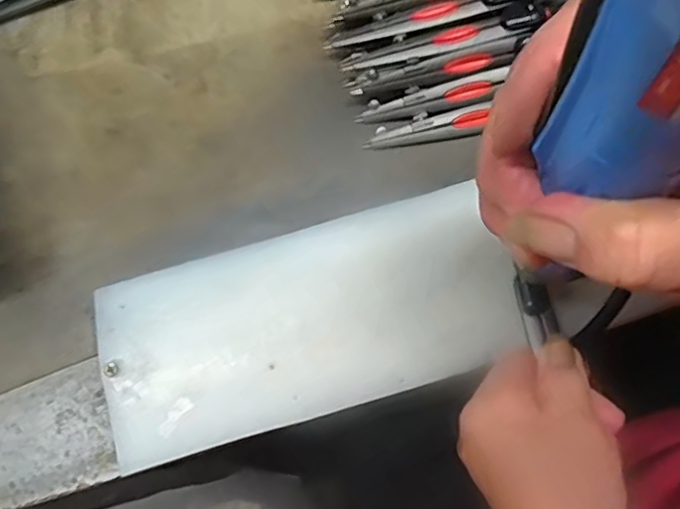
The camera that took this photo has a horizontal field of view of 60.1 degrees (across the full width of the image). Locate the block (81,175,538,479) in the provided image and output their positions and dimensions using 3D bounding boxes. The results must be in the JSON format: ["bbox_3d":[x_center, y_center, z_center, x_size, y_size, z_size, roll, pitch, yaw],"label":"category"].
[{"bbox_3d":[-0.016,0.033,0.296,0.203,0.009,0.090,-16,75,-3],"label":"block"}]

